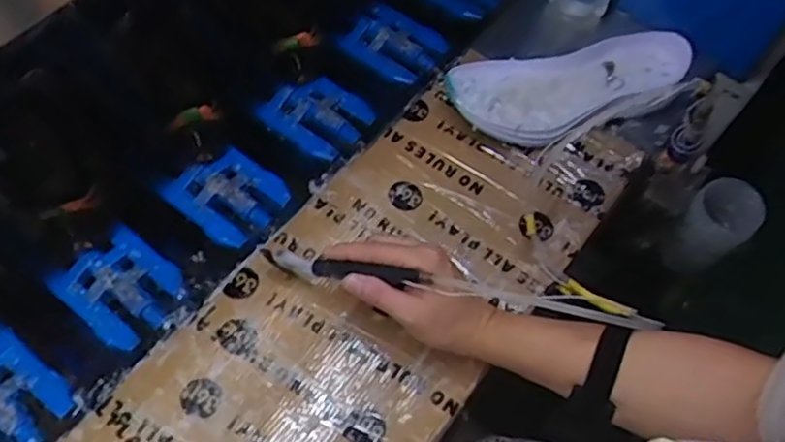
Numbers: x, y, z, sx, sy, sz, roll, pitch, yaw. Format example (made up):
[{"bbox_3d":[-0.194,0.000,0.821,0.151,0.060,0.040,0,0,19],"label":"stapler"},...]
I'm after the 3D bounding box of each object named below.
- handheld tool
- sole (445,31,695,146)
[{"bbox_3d":[-0.049,0.038,0.578,0.148,0.025,0.016,3,58,25],"label":"handheld tool"},{"bbox_3d":[0.191,-0.131,0.710,0.269,0.047,0.098,-8,62,-8],"label":"sole"}]

